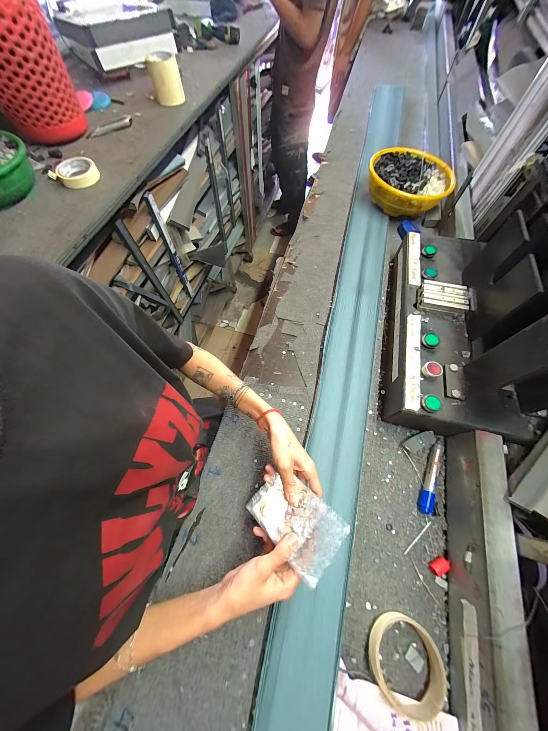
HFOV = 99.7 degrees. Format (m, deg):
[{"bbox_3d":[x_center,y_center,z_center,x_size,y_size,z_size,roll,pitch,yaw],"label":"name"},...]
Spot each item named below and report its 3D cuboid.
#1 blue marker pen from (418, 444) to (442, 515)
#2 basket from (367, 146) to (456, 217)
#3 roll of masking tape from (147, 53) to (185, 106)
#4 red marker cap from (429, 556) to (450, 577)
[{"bbox_3d":[0.272,0.192,0.399,0.022,0.020,0.116,24,68,12],"label":"blue marker pen"},{"bbox_3d":[0.383,-0.522,0.679,0.229,0.099,0.221,10,66,6],"label":"basket"},{"bbox_3d":[-0.363,-0.962,0.783,0.097,0.098,0.089,-1,65,1],"label":"roll of masking tape"},{"bbox_3d":[0.252,0.304,0.351,0.027,0.015,0.017,-33,68,-13],"label":"red marker cap"}]

